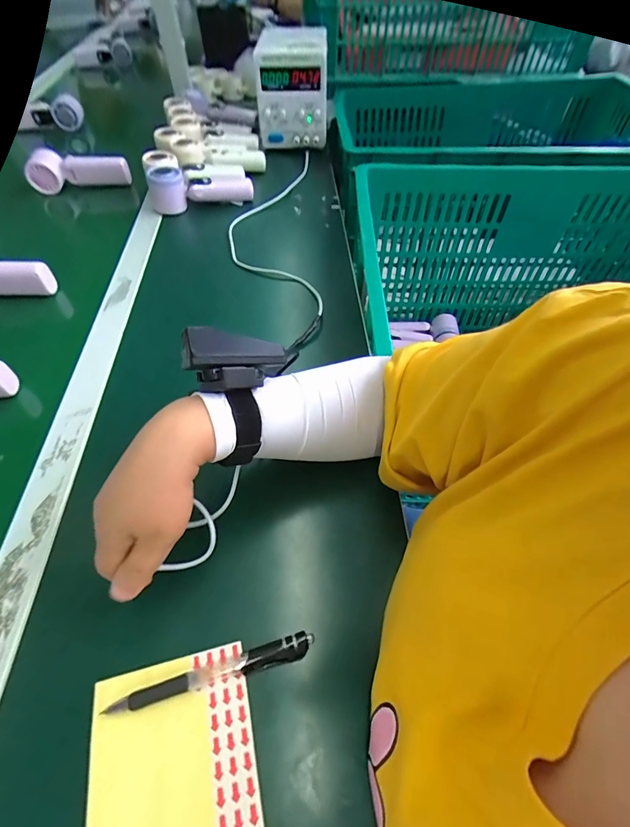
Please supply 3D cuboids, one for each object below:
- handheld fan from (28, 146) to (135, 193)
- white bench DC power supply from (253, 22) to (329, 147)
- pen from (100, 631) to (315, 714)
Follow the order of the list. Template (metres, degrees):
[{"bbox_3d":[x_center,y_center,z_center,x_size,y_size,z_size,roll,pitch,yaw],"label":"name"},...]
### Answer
[{"bbox_3d":[-0.429,-0.440,0.699,0.165,0.051,0.062,4,54,4],"label":"handheld fan"},{"bbox_3d":[-0.046,-0.656,0.783,0.138,0.170,0.141,0,54,0],"label":"white bench DC power supply"},{"bbox_3d":[-0.068,0.180,0.264,0.138,0.011,0.015,-15,53,-9],"label":"pen"}]

